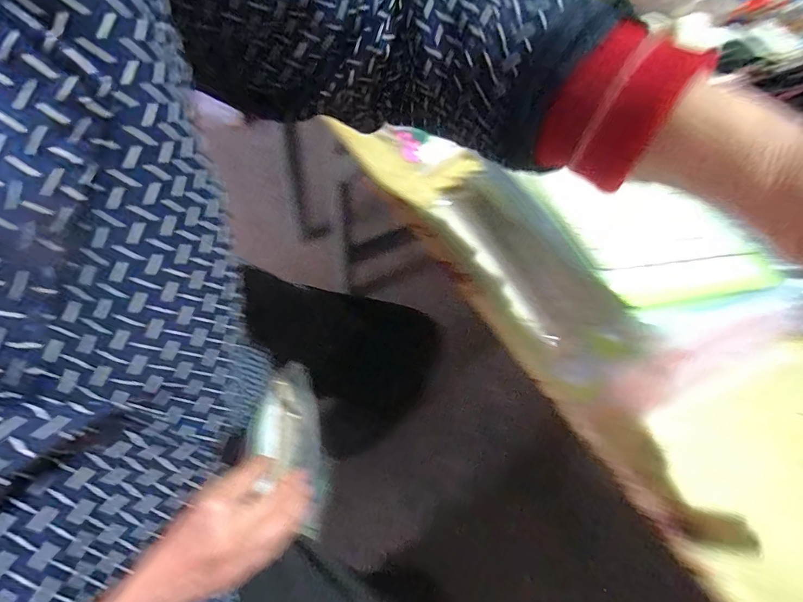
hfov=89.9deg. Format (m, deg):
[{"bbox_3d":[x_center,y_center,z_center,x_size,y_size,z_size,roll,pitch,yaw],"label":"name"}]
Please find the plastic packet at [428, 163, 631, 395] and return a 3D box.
[{"bbox_3d":[0.096,-0.033,0.324,0.050,0.058,0.225,-19,59,-18],"label":"plastic packet"}]

